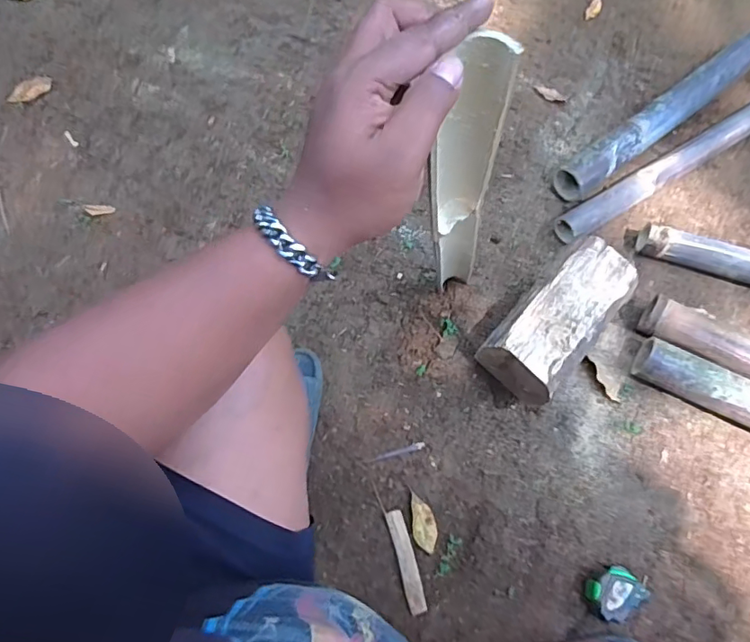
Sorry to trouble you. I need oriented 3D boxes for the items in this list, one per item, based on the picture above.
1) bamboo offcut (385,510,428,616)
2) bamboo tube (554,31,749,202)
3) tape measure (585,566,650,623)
[{"bbox_3d":[0.047,0.363,0.795,0.028,0.010,0.143,-14,71,-5],"label":"bamboo offcut"},{"bbox_3d":[0.591,-0.420,1.060,0.563,0.079,0.074,-35,74,-12],"label":"bamboo tube"},{"bbox_3d":[0.353,0.401,0.774,0.079,0.042,0.067,-35,74,-14],"label":"tape measure"}]

